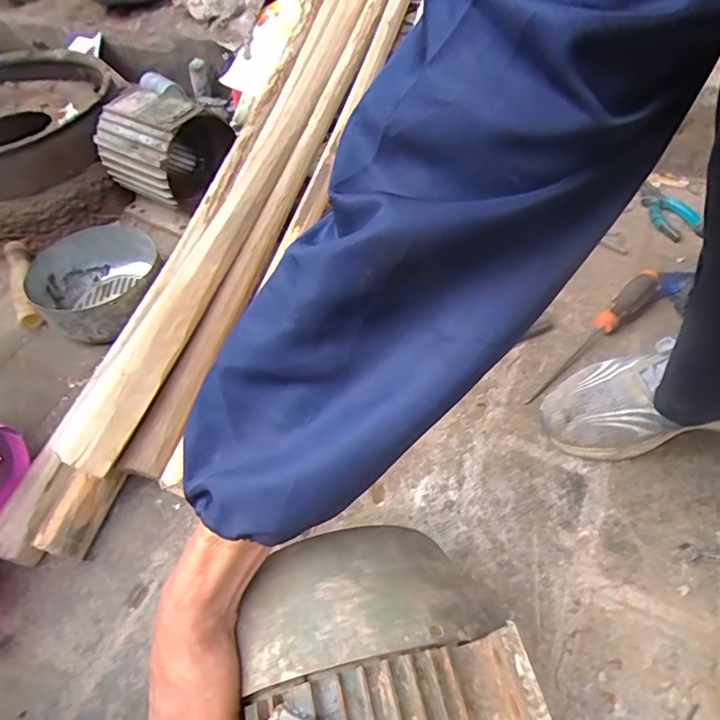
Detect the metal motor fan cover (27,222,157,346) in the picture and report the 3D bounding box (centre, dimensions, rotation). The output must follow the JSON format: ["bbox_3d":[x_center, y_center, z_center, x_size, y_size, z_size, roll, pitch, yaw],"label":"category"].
[{"bbox_3d":[-0.363,-0.101,0.705,0.177,0.076,0.178,-22,54,-11],"label":"metal motor fan cover"}]

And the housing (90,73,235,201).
[{"bbox_3d":[-0.308,-0.341,0.801,0.169,0.133,0.148,28,61,24],"label":"housing"}]

